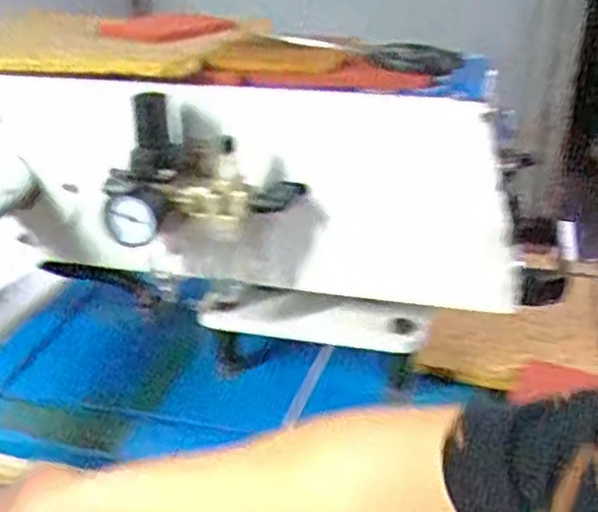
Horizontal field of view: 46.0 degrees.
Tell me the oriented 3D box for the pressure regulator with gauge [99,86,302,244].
[{"bbox_3d":[-0.071,-0.066,0.515,0.146,0.088,0.069,-8,27,-15],"label":"pressure regulator with gauge"}]

